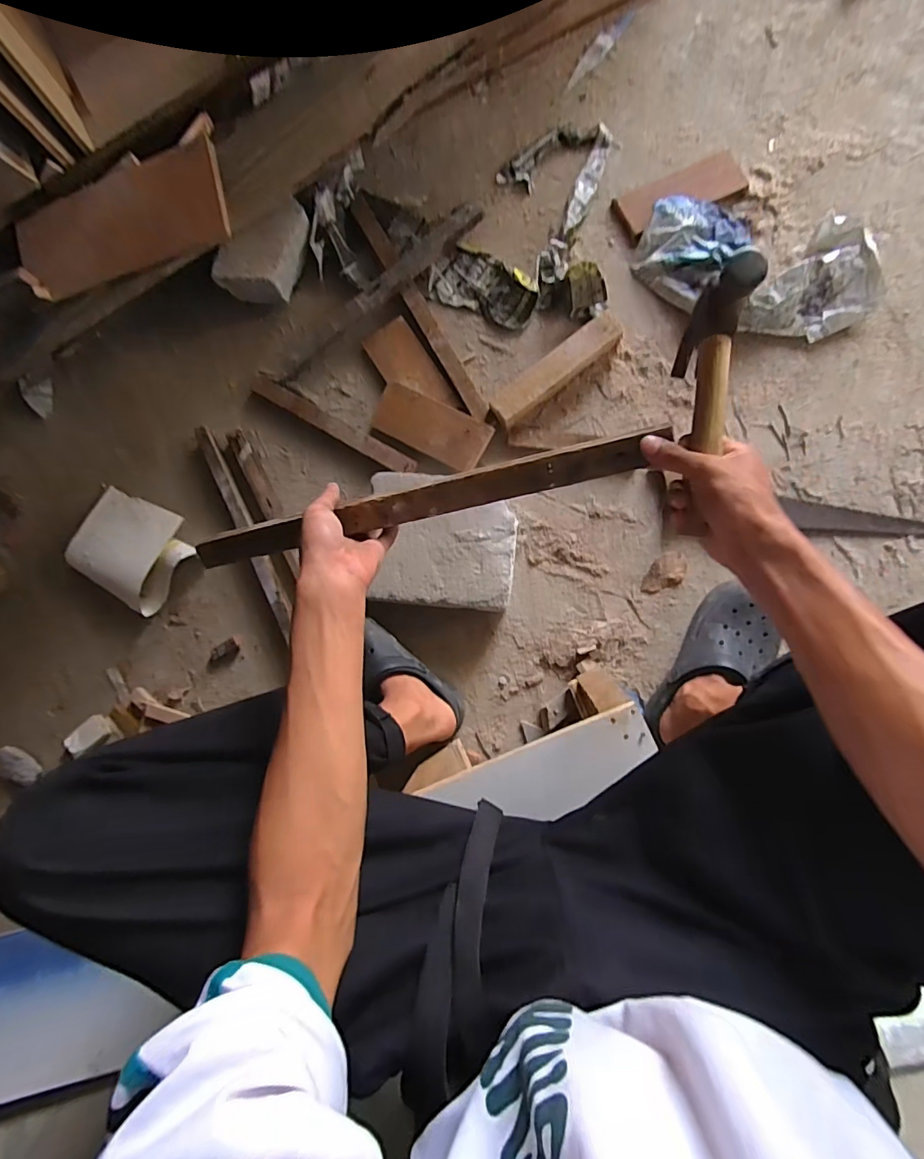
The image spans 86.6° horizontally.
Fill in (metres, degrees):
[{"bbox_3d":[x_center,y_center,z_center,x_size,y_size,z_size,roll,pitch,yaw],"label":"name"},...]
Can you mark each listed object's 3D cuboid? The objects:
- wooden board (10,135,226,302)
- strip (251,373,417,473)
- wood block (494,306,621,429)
[{"bbox_3d":[-0.591,-0.624,0.847,0.384,0.023,0.191,-16,82,5],"label":"wooden board"},{"bbox_3d":[-0.229,-0.269,0.851,0.348,0.015,0.032,32,89,9],"label":"strip"},{"bbox_3d":[0.155,-0.336,0.802,0.236,0.049,0.056,-37,81,2],"label":"wood block"}]

